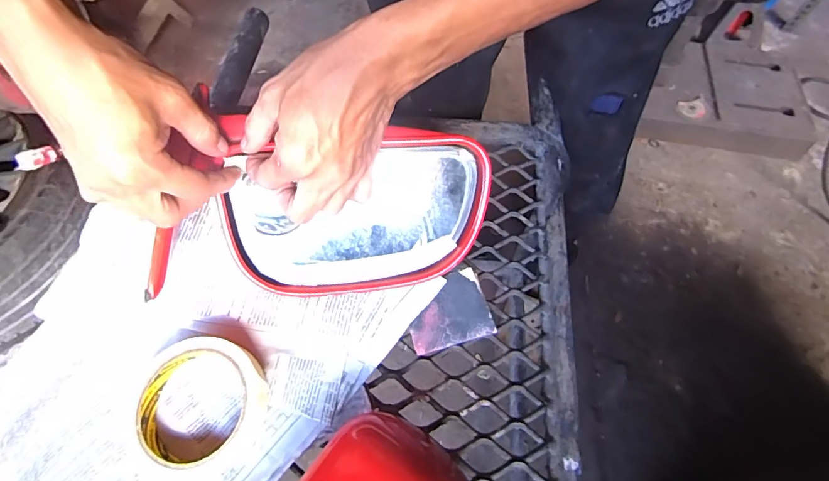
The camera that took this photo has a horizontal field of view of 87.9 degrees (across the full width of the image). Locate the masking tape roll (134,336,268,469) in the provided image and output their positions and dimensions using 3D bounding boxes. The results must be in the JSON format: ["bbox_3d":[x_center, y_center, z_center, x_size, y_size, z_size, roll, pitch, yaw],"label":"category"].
[{"bbox_3d":[-0.160,0.119,0.325,0.096,0.025,0.091,0,60,0],"label":"masking tape roll"}]

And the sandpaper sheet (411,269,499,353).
[{"bbox_3d":[0.027,0.058,0.361,0.067,0.004,0.058,-14,72,-11],"label":"sandpaper sheet"}]

